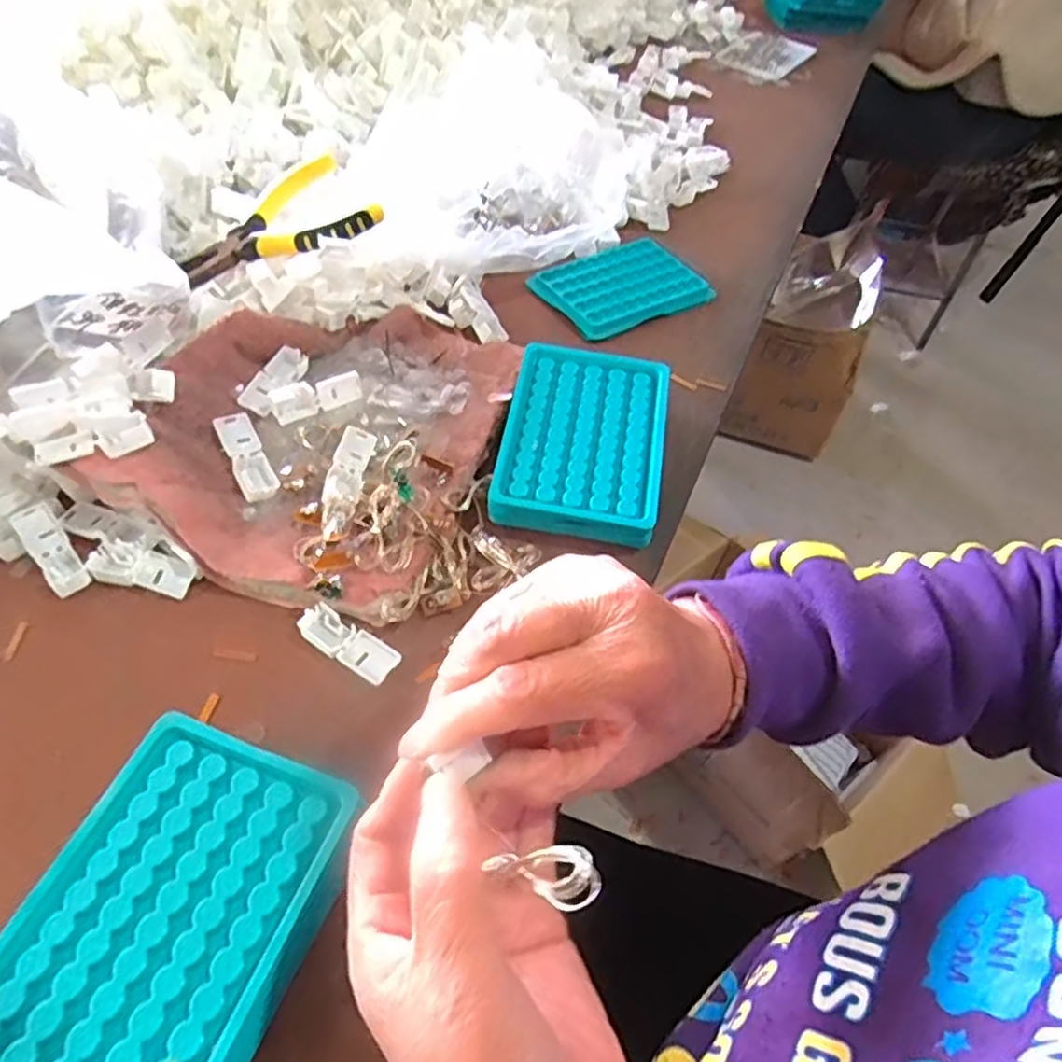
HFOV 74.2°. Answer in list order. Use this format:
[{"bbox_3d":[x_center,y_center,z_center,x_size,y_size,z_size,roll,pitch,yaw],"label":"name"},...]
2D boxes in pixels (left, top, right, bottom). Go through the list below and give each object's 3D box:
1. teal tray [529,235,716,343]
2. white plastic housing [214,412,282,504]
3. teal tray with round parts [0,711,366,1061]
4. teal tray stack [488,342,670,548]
[{"bbox_3d":[0.075,-0.200,0.577,0.126,0.016,0.093,-27,60,-22],"label":"teal tray"},{"bbox_3d":[-0.166,-0.045,0.409,0.020,0.008,0.061,-23,74,-20],"label":"white plastic housing"},{"bbox_3d":[-0.136,0.150,0.270,0.101,0.034,0.131,20,54,10],"label":"teal tray with round parts"},{"bbox_3d":[0.032,-0.057,0.438,0.096,0.031,0.132,10,53,3],"label":"teal tray stack"}]

